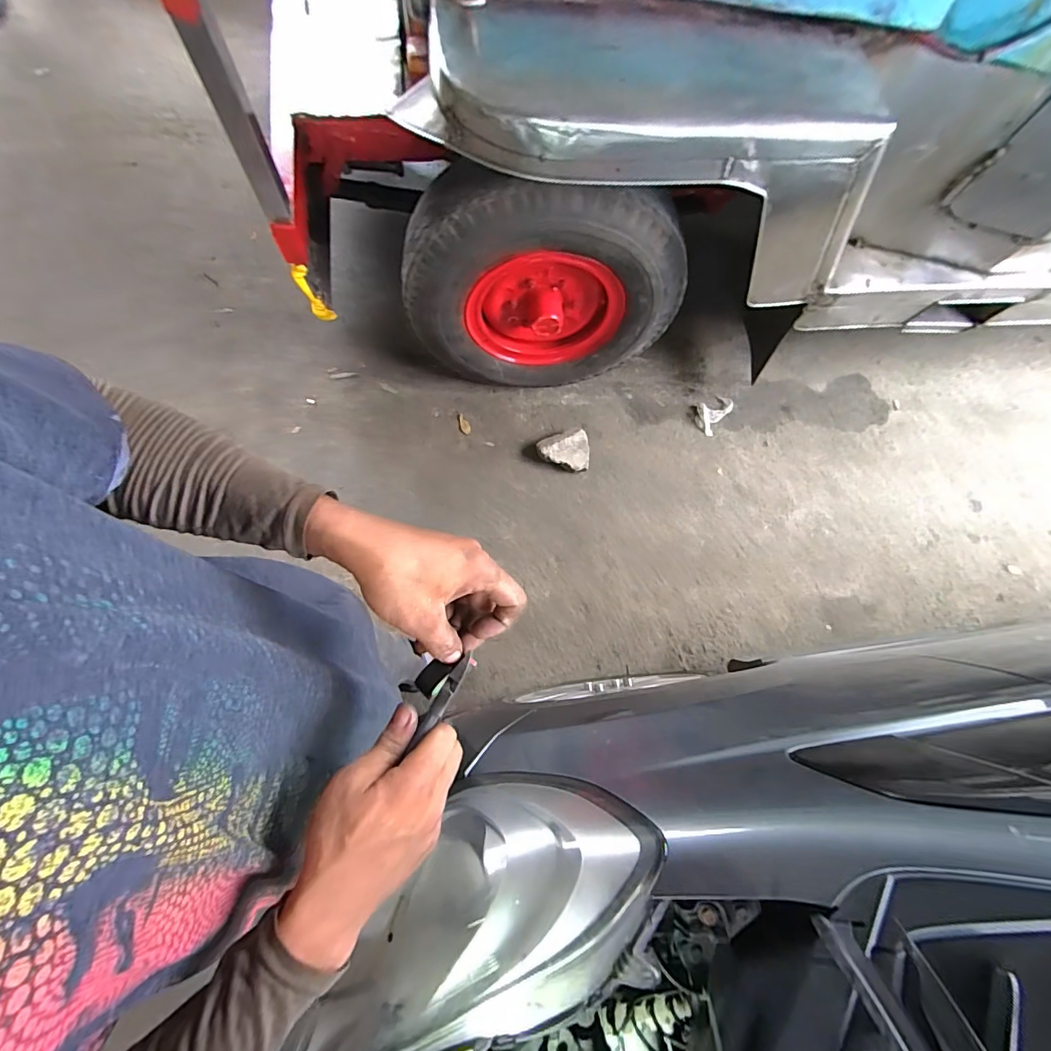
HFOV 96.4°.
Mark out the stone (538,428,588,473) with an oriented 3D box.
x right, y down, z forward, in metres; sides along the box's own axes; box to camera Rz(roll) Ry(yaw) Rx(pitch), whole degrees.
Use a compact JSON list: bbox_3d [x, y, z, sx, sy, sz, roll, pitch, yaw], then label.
[{"bbox_3d":[0.130,-0.232,1.533,0.173,0.082,0.122,-15,75,-6],"label":"stone"}]

